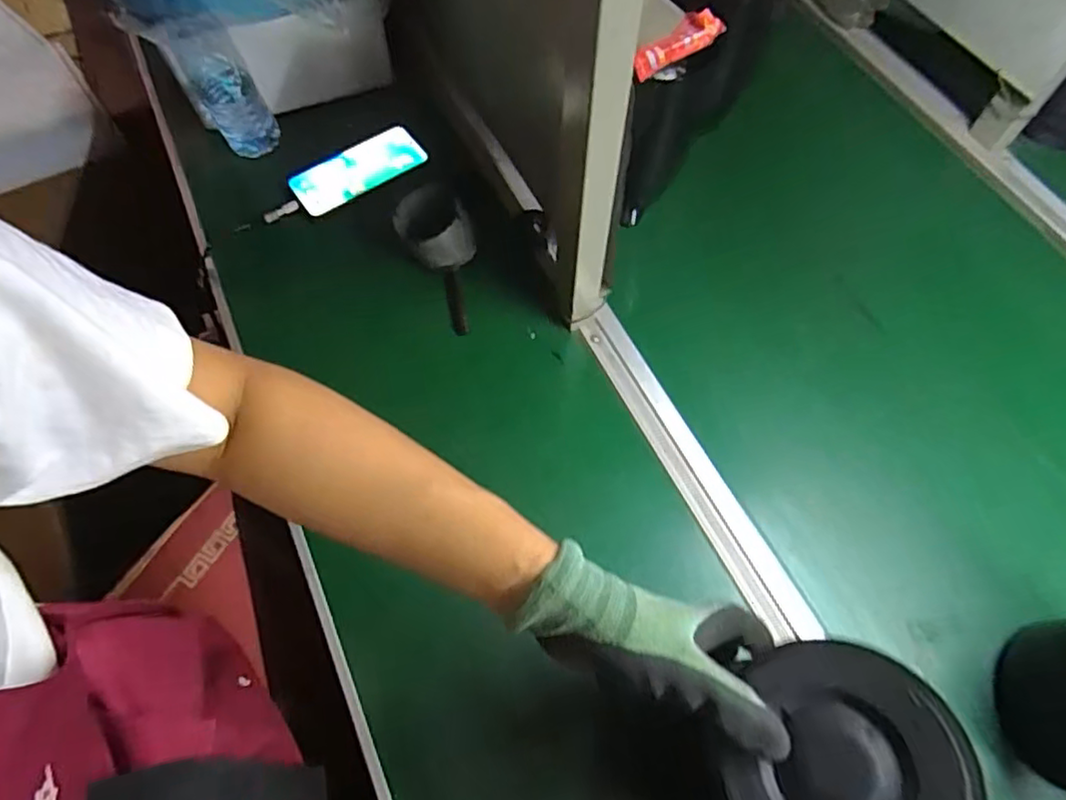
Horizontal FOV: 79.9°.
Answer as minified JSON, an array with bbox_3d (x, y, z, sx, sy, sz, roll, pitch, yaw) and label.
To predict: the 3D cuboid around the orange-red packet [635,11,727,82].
[{"bbox_3d":[0.094,-0.233,0.415,0.061,0.022,0.014,-28,65,7],"label":"orange-red packet"}]

